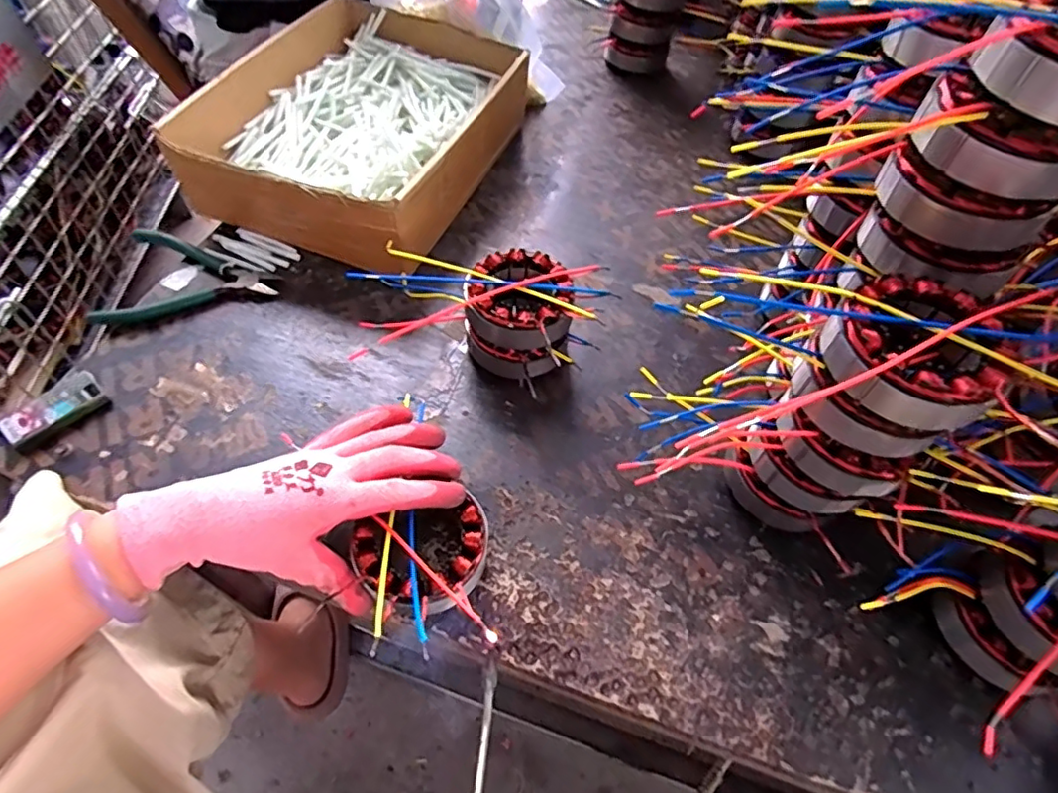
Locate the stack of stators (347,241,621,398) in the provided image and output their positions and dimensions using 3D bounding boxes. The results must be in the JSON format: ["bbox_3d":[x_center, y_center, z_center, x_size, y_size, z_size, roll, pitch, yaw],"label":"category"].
[{"bbox_3d":[-0.049,-0.075,0.486,0.209,0.081,0.094,8,56,1],"label":"stack of stators"}]

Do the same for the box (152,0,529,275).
[{"bbox_3d":[-0.164,-0.289,0.613,0.247,0.084,0.334,18,57,7],"label":"box"}]

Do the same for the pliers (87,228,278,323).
[{"bbox_3d":[-0.309,-0.116,0.520,0.140,0.025,0.092,-14,59,-13],"label":"pliers"}]

